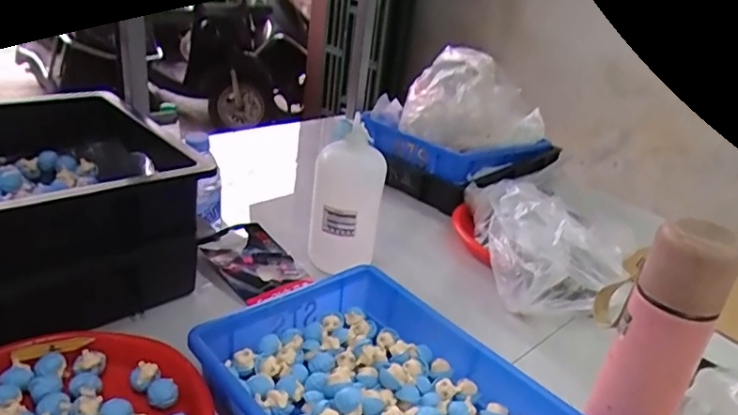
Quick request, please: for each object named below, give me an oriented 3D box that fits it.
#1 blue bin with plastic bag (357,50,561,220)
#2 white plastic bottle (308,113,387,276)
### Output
[{"bbox_3d":[0.193,-0.183,1.110,0.277,0.222,0.360,27,32,34],"label":"blue bin with plastic bag"},{"bbox_3d":[-0.032,-0.001,0.748,0.083,0.207,0.072,-17,34,-35],"label":"white plastic bottle"}]

